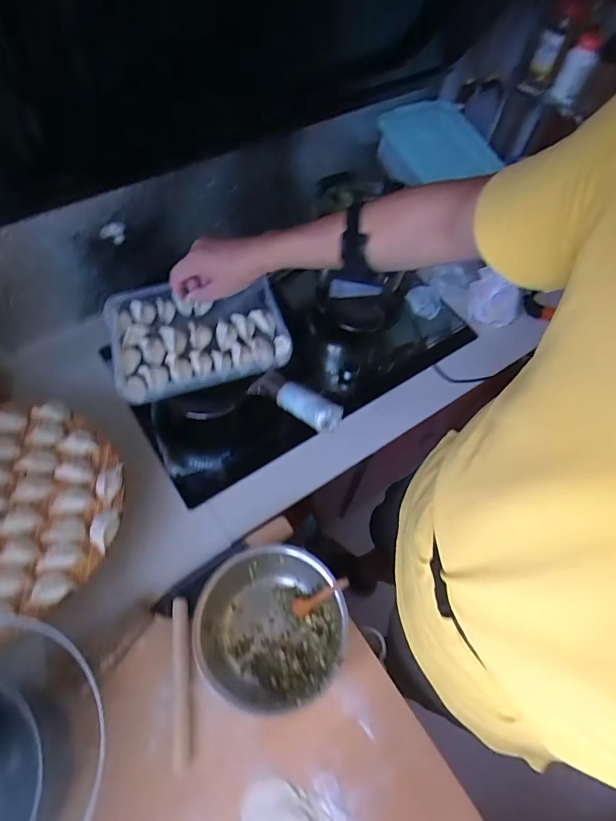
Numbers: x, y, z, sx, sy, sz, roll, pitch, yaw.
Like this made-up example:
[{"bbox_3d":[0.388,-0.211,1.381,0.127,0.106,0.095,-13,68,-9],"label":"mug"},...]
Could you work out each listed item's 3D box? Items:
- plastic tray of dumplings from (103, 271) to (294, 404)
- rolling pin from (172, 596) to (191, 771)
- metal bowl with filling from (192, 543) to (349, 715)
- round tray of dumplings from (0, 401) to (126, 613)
[{"bbox_3d":[-0.196,-0.135,0.774,0.293,0.054,0.221,-15,63,-12],"label":"plastic tray of dumplings"},{"bbox_3d":[-0.184,0.387,0.640,0.023,0.018,0.210,-6,61,-7],"label":"rolling pin"},{"bbox_3d":[-0.053,0.318,0.655,0.208,0.083,0.206,2,61,-3],"label":"metal bowl with filling"},{"bbox_3d":[-0.478,0.139,0.671,0.360,0.032,0.329,2,61,-3],"label":"round tray of dumplings"}]

